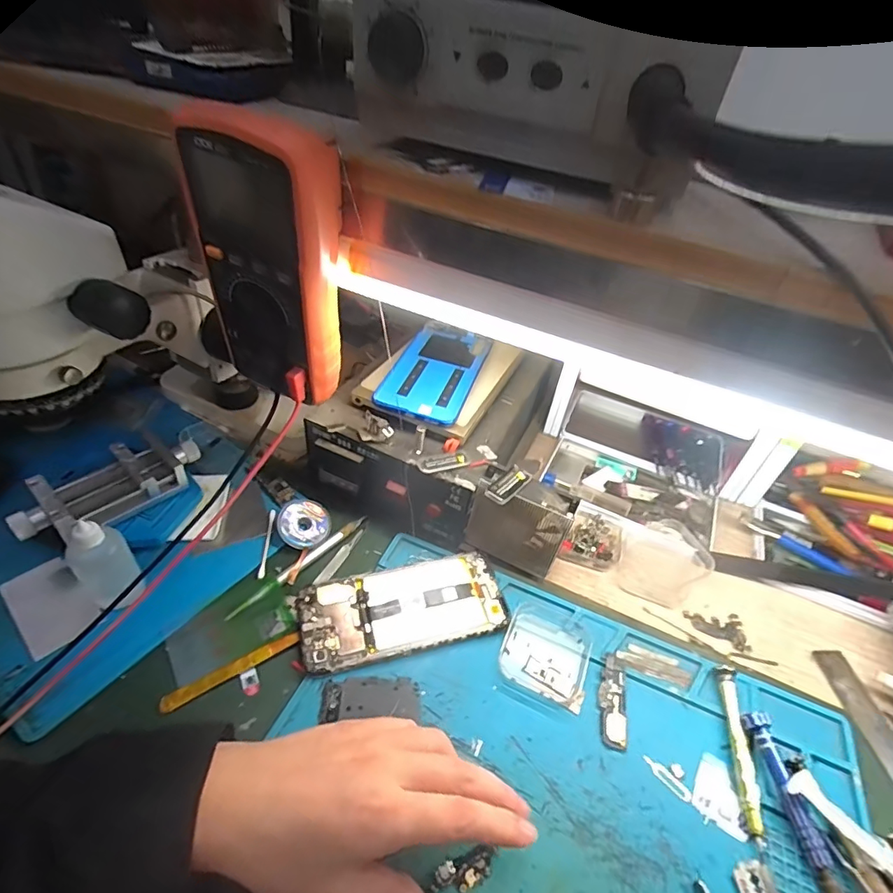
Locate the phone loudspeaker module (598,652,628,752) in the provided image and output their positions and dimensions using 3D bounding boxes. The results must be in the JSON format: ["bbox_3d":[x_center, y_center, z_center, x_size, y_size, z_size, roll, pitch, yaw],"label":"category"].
[{"bbox_3d":[0.124,0.187,0.365,0.021,0.004,0.068,13,43,7],"label":"phone loudspeaker module"}]

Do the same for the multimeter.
[{"bbox_3d":[-0.111,-0.113,0.316,0.088,0.171,0.046,25,45,18],"label":"multimeter"}]

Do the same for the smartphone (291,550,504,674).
[{"bbox_3d":[-0.034,0.130,0.397,0.162,0.010,0.076,-9,45,-17],"label":"smartphone"}]

